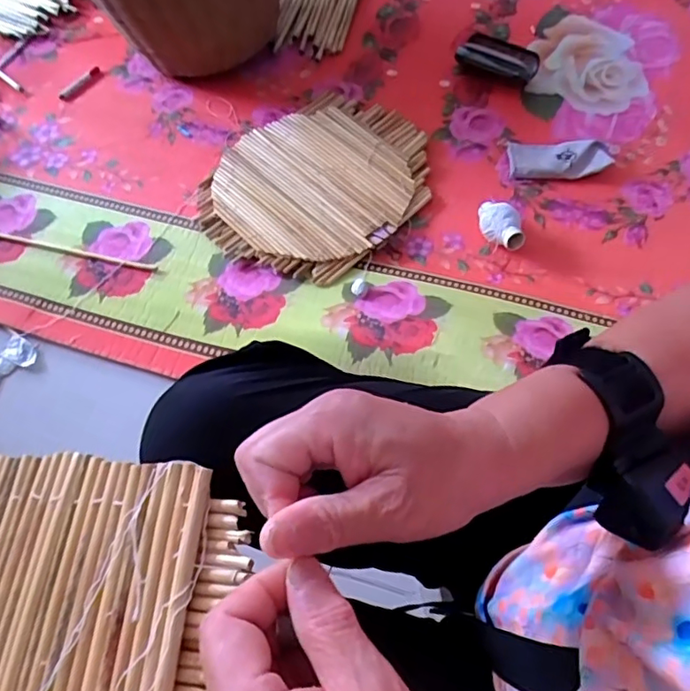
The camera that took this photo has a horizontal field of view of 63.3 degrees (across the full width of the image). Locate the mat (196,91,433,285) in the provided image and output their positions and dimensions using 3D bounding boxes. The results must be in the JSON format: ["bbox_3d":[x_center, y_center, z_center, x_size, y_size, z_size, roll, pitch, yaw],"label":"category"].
[{"bbox_3d":[-0.050,-0.283,0.964,0.337,0.043,0.397,38,69,21],"label":"mat"}]

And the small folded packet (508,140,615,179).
[{"bbox_3d":[0.375,-0.324,0.981,0.174,0.033,0.083,2,62,4],"label":"small folded packet"}]

